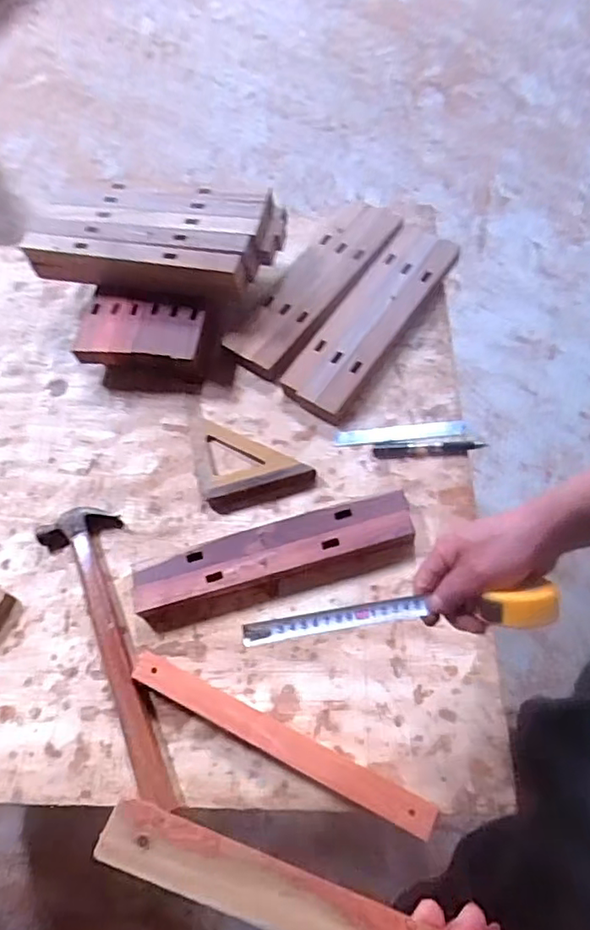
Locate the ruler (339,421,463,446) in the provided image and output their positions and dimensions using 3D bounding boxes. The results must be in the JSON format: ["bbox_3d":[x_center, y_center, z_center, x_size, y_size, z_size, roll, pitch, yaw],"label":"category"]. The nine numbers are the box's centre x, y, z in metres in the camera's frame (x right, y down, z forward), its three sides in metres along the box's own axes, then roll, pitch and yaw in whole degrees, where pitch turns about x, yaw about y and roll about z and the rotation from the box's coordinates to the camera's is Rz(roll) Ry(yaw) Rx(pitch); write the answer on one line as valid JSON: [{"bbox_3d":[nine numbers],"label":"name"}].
[{"bbox_3d":[0.134,-0.040,0.751,0.162,0.004,0.024,-5,71,6],"label":"ruler"}]

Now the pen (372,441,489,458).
[{"bbox_3d":[0.168,-0.020,0.732,0.134,0.019,0.019,-2,63,7],"label":"pen"}]

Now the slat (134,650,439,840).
[{"bbox_3d":[-0.024,0.272,0.583,0.331,0.018,0.030,22,63,17],"label":"slat"}]

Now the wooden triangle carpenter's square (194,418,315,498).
[{"bbox_3d":[-0.063,-0.024,0.762,0.135,0.015,0.125,-16,63,0],"label":"wooden triangle carpenter's square"}]

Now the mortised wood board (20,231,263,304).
[{"bbox_3d":[-0.223,-0.276,0.822,0.330,0.070,0.047,9,59,9],"label":"mortised wood board"}]

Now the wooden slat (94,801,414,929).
[{"bbox_3d":[0.048,0.257,0.316,0.320,0.014,0.030,25,61,-4],"label":"wooden slat"}]

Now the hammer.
[{"bbox_3d":[-0.195,0.193,0.658,0.087,0.031,0.349,-30,64,-7],"label":"hammer"}]

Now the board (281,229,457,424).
[{"bbox_3d":[0.107,-0.207,0.808,0.099,0.022,0.329,33,75,15],"label":"board"}]

